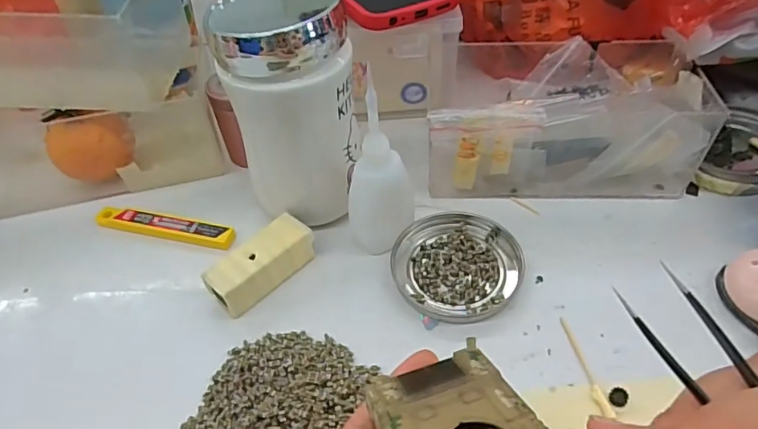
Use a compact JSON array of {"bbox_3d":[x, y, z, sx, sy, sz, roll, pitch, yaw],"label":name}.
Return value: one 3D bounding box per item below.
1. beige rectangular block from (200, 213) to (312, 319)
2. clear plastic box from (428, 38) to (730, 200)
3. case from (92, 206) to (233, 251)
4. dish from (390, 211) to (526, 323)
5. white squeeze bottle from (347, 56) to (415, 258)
[{"bbox_3d":[-0.072,0.032,0.320,0.028,0.027,0.067,33,58,30],"label":"beige rectangular block"},{"bbox_3d":[0.123,-0.072,0.365,0.172,0.071,0.100,-1,48,4],"label":"clear plastic box"},{"bbox_3d":[-0.149,0.009,0.359,0.108,0.008,0.017,10,49,14],"label":"case"},{"bbox_3d":[0.050,0.029,0.327,0.077,0.007,0.082,-3,47,3],"label":"dish"},{"bbox_3d":[-0.002,-0.023,0.304,0.032,0.112,0.033,14,50,17],"label":"white squeeze bottle"}]

